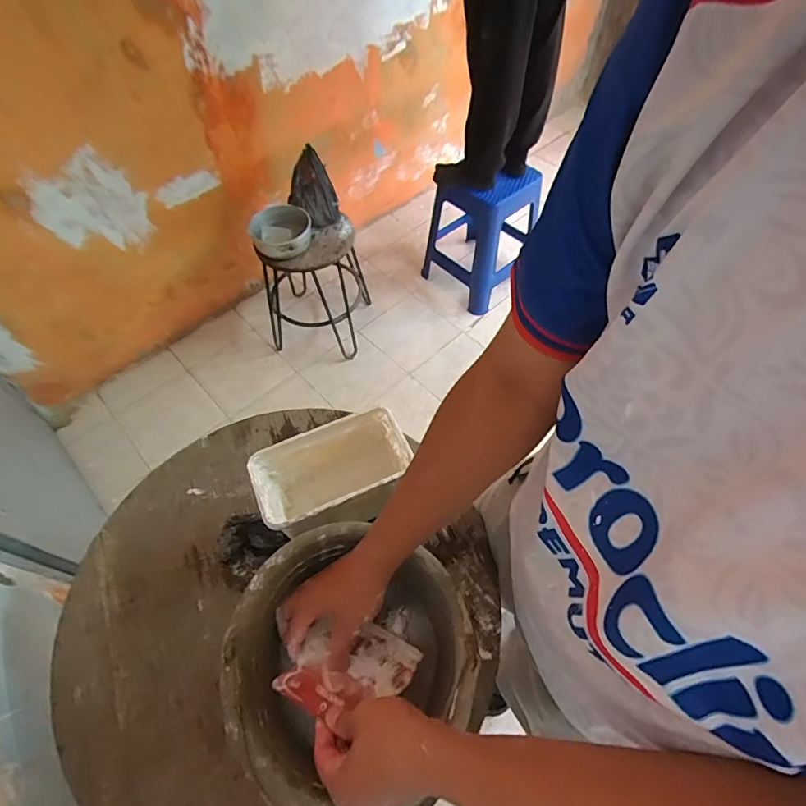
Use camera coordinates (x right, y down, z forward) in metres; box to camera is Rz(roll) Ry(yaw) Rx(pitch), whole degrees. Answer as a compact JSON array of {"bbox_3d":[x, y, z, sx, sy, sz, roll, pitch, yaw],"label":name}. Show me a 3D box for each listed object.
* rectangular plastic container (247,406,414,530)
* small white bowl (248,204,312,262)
[{"bbox_3d":[-0.089,0.115,0.646,0.194,0.151,0.106,-22,59,-12],"label":"rectangular plastic container"},{"bbox_3d":[-0.369,-0.535,1.436,0.176,0.084,0.189,-1,57,1],"label":"small white bowl"}]

